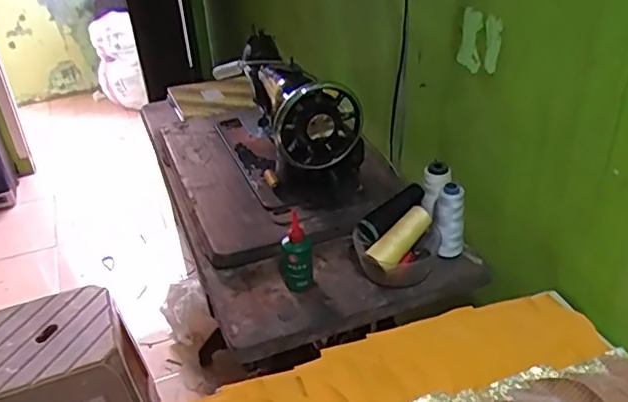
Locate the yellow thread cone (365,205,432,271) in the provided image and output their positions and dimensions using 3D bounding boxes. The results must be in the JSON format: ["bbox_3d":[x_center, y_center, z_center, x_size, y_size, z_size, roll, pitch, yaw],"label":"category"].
[{"bbox_3d":[0.124,0.051,0.833,0.114,0.030,0.041,-42,47,-23],"label":"yellow thread cone"}]

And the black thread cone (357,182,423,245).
[{"bbox_3d":[0.114,0.015,0.859,0.122,0.029,0.033,-37,43,-20],"label":"black thread cone"}]

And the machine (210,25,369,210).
[{"bbox_3d":[-0.063,-0.155,1.062,0.162,0.213,0.379,-16,35,-18],"label":"machine"}]

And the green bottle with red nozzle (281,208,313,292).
[{"bbox_3d":[-0.025,0.076,0.827,0.045,0.098,0.045,-5,33,-2],"label":"green bottle with red nozzle"}]

